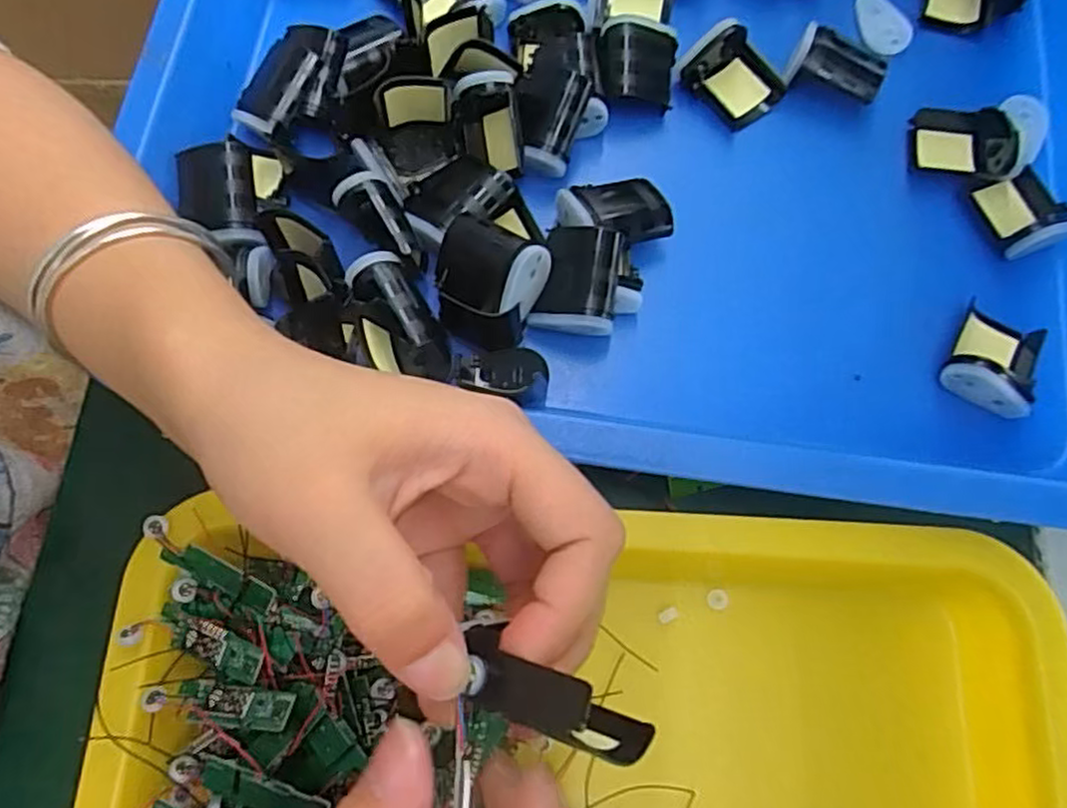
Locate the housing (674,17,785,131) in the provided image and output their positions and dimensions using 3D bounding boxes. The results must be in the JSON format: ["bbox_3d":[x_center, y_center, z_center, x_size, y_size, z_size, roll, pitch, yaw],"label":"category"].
[{"bbox_3d":[0.094,-0.155,0.321,0.033,0.018,0.042,-41,79,-11],"label":"housing"}]

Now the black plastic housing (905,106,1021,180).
[{"bbox_3d":[0.195,-0.119,0.313,0.041,0.015,0.033,7,75,1],"label":"black plastic housing"}]

